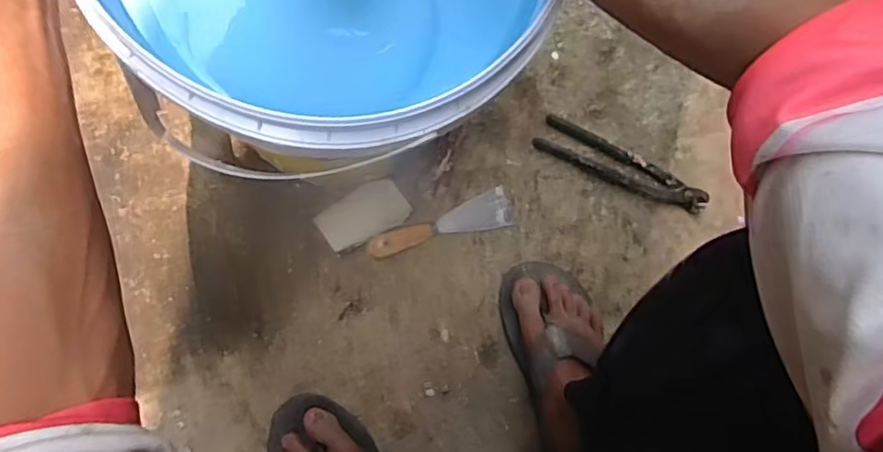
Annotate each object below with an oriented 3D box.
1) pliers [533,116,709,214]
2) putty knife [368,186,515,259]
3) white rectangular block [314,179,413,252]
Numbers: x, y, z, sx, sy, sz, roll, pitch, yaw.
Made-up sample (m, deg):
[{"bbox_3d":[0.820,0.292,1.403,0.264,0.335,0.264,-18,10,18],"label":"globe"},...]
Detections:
[{"bbox_3d":[0.225,-0.071,0.739,0.225,0.018,0.045,25,84,-7],"label":"pliers"},{"bbox_3d":[0.000,-0.002,0.693,0.171,0.020,0.044,-15,90,-10],"label":"putty knife"},{"bbox_3d":[-0.090,-0.013,0.696,0.101,0.014,0.058,-26,91,-9],"label":"white rectangular block"}]

